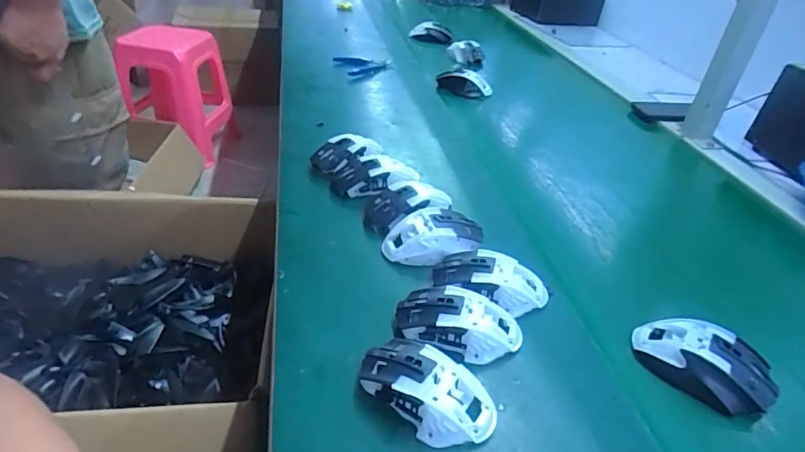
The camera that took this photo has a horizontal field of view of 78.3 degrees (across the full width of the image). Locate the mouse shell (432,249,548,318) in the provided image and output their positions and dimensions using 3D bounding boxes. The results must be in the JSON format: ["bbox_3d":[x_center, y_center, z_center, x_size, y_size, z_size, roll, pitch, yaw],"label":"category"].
[{"bbox_3d":[0.090,0.055,0.504,0.114,0.032,0.056,11,36,8],"label":"mouse shell"}]

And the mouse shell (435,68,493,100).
[{"bbox_3d":[0.119,-0.282,0.976,0.113,0.053,0.060,9,36,4],"label":"mouse shell"}]

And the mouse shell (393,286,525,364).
[{"bbox_3d":[0.053,0.088,0.464,0.119,0.035,0.064,11,36,7],"label":"mouse shell"}]

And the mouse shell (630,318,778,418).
[{"bbox_3d":[0.271,0.121,0.446,0.112,0.031,0.067,24,39,24],"label":"mouse shell"}]

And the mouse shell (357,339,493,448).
[{"bbox_3d":[0.019,0.132,0.404,0.118,0.035,0.062,24,39,24],"label":"mouse shell"}]

